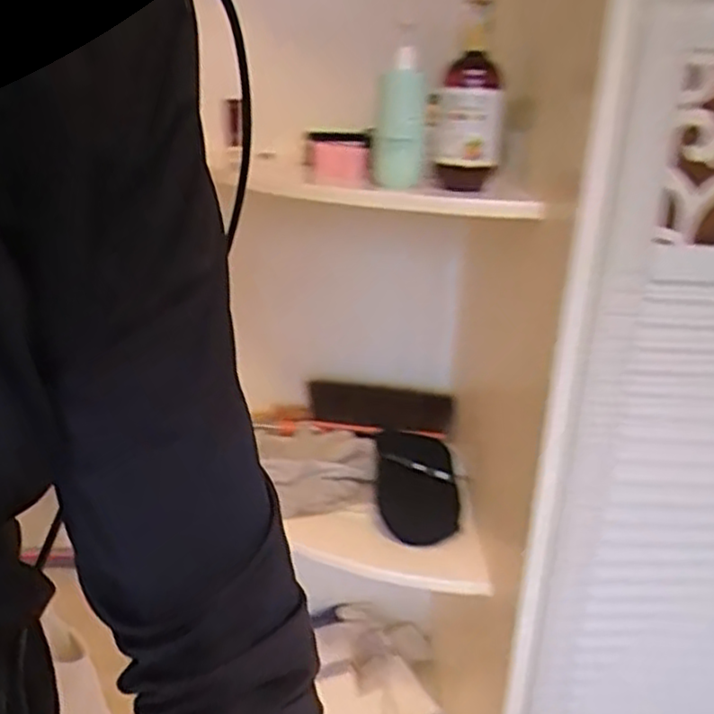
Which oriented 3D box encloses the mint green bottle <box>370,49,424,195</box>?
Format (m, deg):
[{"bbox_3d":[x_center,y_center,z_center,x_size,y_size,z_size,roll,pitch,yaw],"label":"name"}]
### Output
[{"bbox_3d":[0.052,-0.290,0.878,0.061,0.154,0.068,4,19,0],"label":"mint green bottle"}]

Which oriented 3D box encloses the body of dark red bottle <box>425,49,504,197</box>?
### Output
[{"bbox_3d":[0.123,-0.271,0.835,0.083,0.143,0.068,5,19,5],"label":"body of dark red bottle"}]

